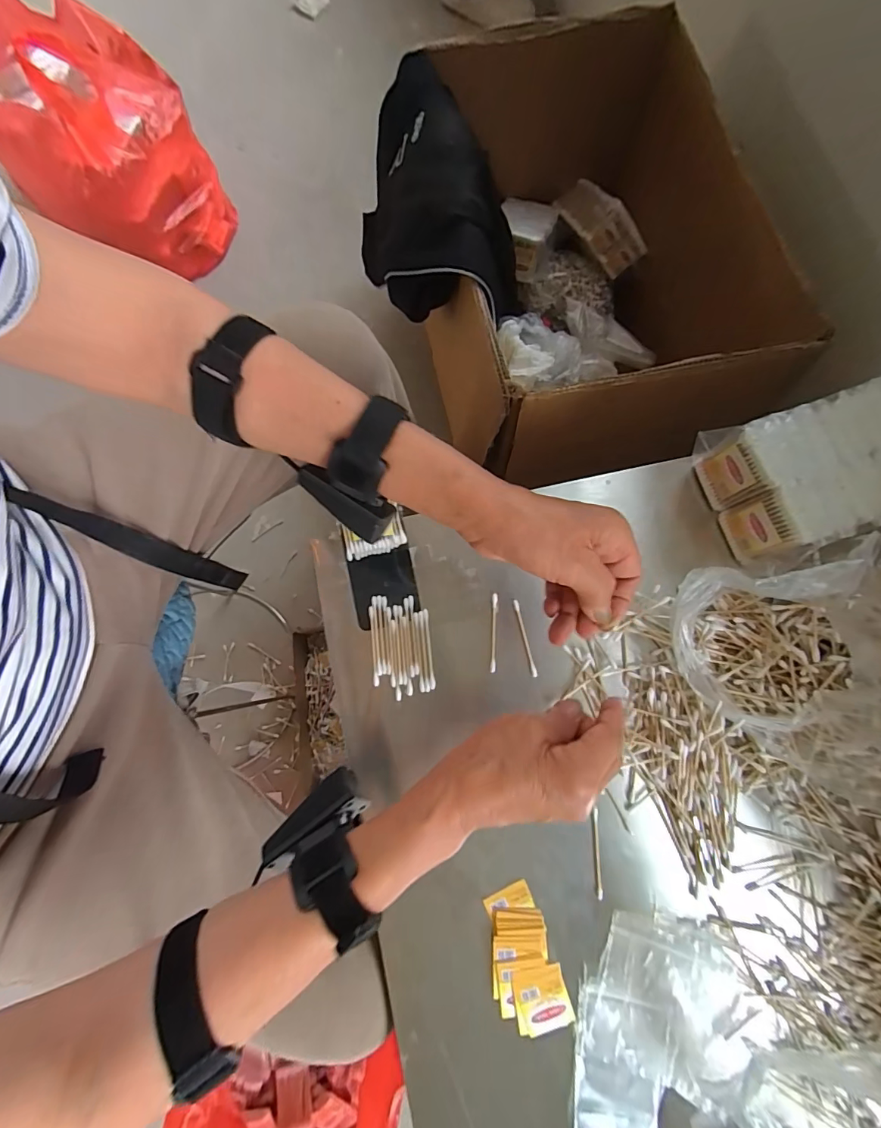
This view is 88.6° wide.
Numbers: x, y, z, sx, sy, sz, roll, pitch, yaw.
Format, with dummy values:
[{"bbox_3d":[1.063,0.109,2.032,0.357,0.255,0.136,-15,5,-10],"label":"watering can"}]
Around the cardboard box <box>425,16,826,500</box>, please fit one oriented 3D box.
[{"bbox_3d":[0.224,-0.480,0.742,0.428,0.307,0.605,-8,79,-3],"label":"cardboard box"}]

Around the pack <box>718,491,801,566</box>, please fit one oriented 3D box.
[{"bbox_3d":[0.288,-0.032,0.412,0.013,0.069,0.051,-18,79,-5],"label":"pack"}]

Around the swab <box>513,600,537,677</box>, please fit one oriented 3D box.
[{"bbox_3d":[0.080,0.069,0.423,0.005,0.009,0.072,-12,79,-4],"label":"swab"}]

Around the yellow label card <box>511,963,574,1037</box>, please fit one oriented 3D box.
[{"bbox_3d":[0.083,0.352,0.365,0.040,0.004,0.051,-15,87,-5],"label":"yellow label card"}]

